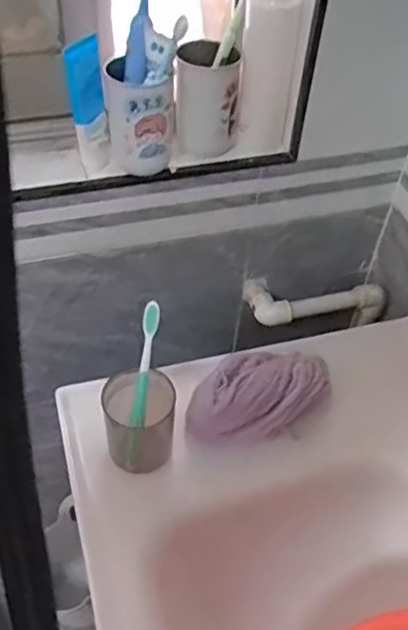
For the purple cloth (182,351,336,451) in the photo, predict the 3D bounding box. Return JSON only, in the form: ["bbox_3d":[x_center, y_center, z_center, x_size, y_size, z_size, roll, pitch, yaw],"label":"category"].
[{"bbox_3d":[0.061,0.084,0.713,0.184,0.054,0.102,-30,57,-27],"label":"purple cloth"}]

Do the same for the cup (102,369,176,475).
[{"bbox_3d":[-0.068,0.114,0.674,0.074,0.081,0.075,2,49,-2],"label":"cup"}]

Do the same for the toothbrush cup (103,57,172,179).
[{"bbox_3d":[-0.079,-0.237,0.773,0.078,0.125,0.085,2,49,-2],"label":"toothbrush cup"}]

